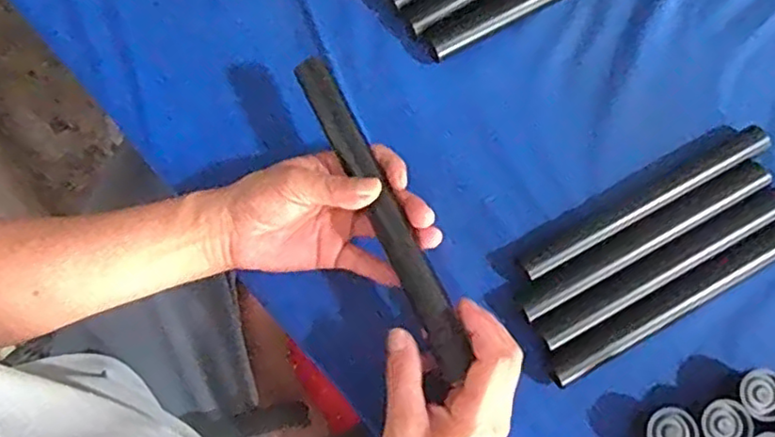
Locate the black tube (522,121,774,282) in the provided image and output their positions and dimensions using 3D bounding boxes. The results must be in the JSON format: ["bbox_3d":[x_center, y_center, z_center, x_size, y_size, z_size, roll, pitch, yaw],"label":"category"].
[{"bbox_3d":[0.202,-0.012,0.502,0.219,0.017,0.021,-29,81,-6],"label":"black tube"}]

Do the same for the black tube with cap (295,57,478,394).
[{"bbox_3d":[-0.002,-0.004,0.454,0.026,0.022,0.242,-26,82,-8],"label":"black tube with cap"}]

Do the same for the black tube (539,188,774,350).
[{"bbox_3d":[0.214,0.037,0.493,0.219,0.015,0.021,-28,76,-9],"label":"black tube"}]

